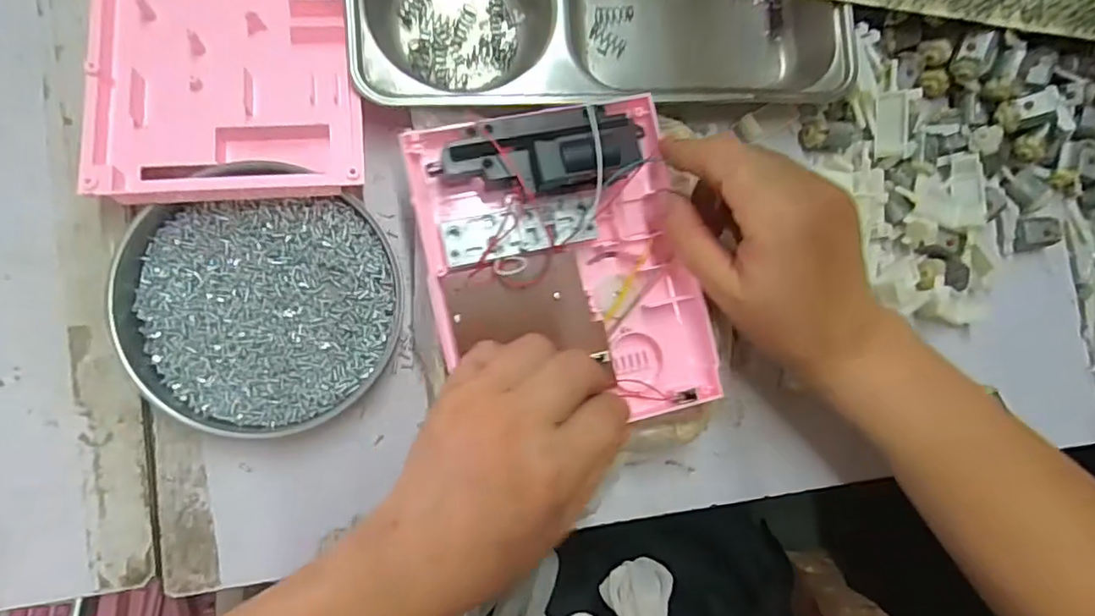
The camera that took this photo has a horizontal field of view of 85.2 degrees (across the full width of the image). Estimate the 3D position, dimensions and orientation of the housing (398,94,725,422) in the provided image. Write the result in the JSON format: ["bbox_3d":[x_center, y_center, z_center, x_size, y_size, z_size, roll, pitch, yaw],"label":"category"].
[{"bbox_3d":[0.008,-0.019,0.290,0.135,0.041,0.158,-12,90,-8],"label":"housing"}]

